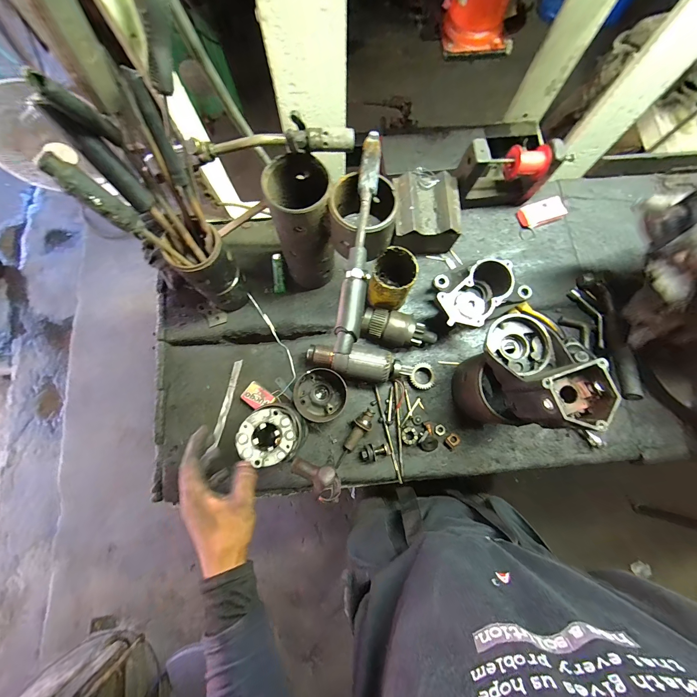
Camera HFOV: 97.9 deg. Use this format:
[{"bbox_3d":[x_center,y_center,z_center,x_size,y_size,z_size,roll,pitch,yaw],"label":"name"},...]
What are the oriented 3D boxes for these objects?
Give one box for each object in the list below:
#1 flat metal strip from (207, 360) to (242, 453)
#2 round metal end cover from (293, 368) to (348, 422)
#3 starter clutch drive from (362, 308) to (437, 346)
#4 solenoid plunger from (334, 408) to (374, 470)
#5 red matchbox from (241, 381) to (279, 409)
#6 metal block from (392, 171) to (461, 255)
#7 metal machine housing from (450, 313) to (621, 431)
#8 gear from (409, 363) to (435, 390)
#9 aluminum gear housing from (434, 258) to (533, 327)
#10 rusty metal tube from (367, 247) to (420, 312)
[{"bbox_3d":[-0.222,0.102,0.550,0.014,0.010,0.163,13,77,2],"label":"flat metal strip"},{"bbox_3d":[-0.050,0.083,0.539,0.093,0.047,0.088,0,77,-1],"label":"round metal end cover"},{"bbox_3d":[0.091,-0.033,0.557,0.136,0.059,0.055,20,78,4],"label":"starter clutch drive"},{"bbox_3d":[0.011,0.159,0.537,0.032,0.023,0.114,32,91,6],"label":"solenoid plunger"},{"bbox_3d":[-0.163,0.089,0.551,0.053,0.015,0.038,38,79,7],"label":"red matchbox"},{"bbox_3d":[0.144,-0.254,0.585,0.119,0.098,0.141,0,77,-1],"label":"metal block"},{"bbox_3d":[0.244,0.038,0.458,0.107,0.220,0.152,-9,77,-3],"label":"metal machine housing"},{"bbox_3d":[0.137,0.052,0.560,0.045,0.026,0.047,0,77,-1],"label":"gear"},{"bbox_3d":[0.229,-0.099,0.552,0.171,0.095,0.108,-27,79,-6],"label":"aluminum gear housing"},{"bbox_3d":[0.080,-0.119,0.532,0.070,0.095,0.082,18,78,3],"label":"rusty metal tube"}]

